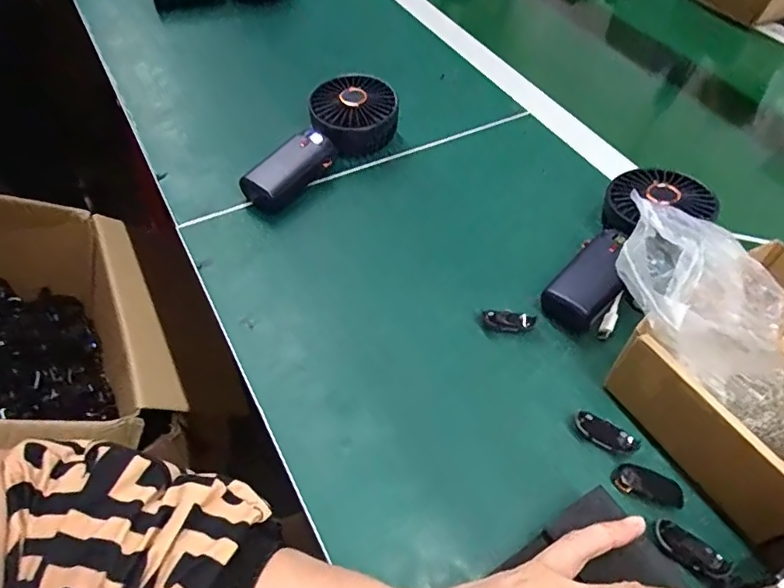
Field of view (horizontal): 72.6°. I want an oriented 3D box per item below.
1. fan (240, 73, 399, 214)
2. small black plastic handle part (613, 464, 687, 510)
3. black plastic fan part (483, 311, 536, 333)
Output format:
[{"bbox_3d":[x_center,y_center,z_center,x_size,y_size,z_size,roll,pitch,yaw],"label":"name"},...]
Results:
[{"bbox_3d":[-0.072,-0.151,0.514,0.086,0.049,0.184,38,74,24],"label":"fan"},{"bbox_3d":[0.163,0.121,0.339,0.042,0.006,0.018,16,53,9],"label":"small black plastic handle part"},{"bbox_3d":[0.091,0.020,0.413,0.040,0.007,0.018,-4,53,-6],"label":"black plastic fan part"}]

